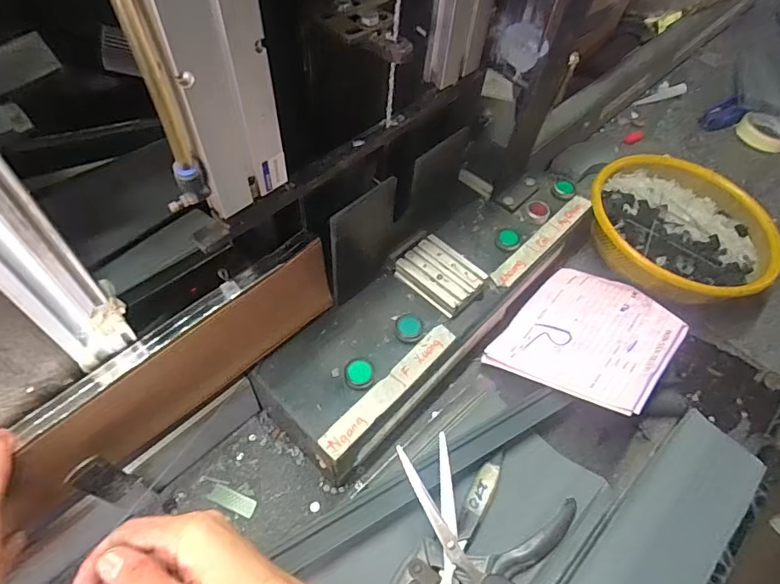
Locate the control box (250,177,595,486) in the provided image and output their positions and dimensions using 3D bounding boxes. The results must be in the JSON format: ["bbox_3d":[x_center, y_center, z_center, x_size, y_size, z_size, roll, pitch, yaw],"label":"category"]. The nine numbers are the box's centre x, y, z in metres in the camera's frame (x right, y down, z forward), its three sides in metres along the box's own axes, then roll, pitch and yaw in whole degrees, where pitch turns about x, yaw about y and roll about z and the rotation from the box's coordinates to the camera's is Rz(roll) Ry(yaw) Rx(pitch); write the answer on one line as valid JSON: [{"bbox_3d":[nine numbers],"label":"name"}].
[{"bbox_3d":[0.066,-0.002,0.540,0.127,0.084,0.451,39,62,22],"label":"control box"}]

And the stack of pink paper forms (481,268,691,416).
[{"bbox_3d":[0.226,0.044,0.543,0.168,0.013,0.192,22,49,38],"label":"stack of pink paper forms"}]

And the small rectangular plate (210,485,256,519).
[{"bbox_3d":[-0.151,0.200,0.457,0.046,0.004,0.017,20,55,6],"label":"small rectangular plate"}]

